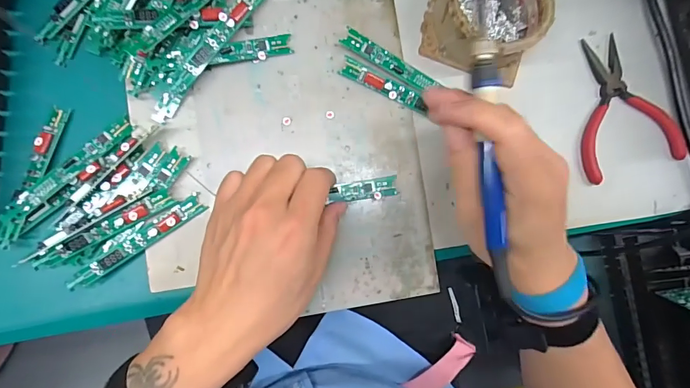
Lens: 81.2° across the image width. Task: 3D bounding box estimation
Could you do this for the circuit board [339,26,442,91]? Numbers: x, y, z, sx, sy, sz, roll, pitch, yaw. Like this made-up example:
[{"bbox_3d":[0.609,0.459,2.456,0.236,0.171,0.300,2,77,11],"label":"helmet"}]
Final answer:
[{"bbox_3d":[0.037,-0.108,0.329,0.084,0.004,0.016,28,84,-6],"label":"circuit board"}]

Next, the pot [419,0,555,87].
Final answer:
[{"bbox_3d":[0.115,-0.147,0.323,0.087,0.044,0.086,0,86,-6],"label":"pot"}]

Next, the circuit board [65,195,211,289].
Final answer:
[{"bbox_3d":[-0.155,0.034,0.301,0.103,0.012,0.019,-34,90,-7],"label":"circuit board"}]

